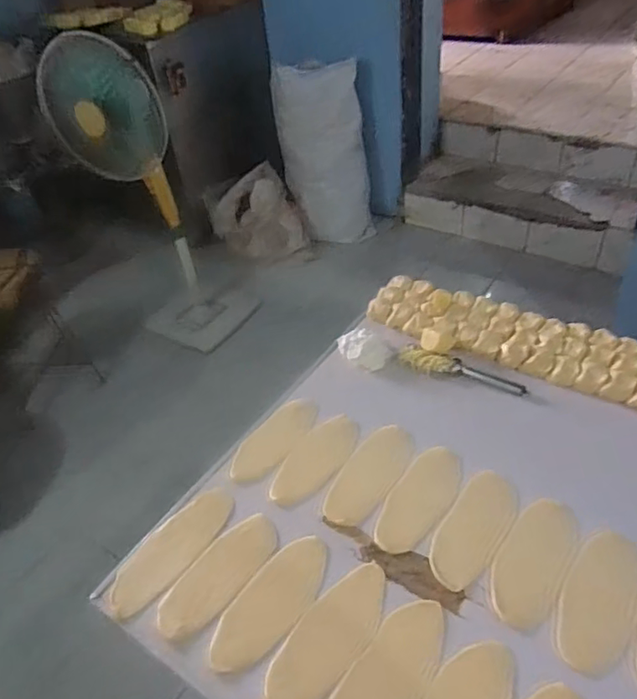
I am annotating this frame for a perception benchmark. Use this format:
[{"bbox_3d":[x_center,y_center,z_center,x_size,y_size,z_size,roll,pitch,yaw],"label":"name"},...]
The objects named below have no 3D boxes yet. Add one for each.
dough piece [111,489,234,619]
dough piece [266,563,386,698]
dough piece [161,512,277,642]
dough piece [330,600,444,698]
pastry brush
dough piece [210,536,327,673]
[{"bbox_3d":[-0.195,0.263,0.780,0.071,0.014,0.205,23,49,30],"label":"dough piece"},{"bbox_3d":[0.016,0.326,0.662,0.076,0.011,0.190,27,51,33],"label":"dough piece"},{"bbox_3d":[-0.125,0.287,0.741,0.075,0.013,0.183,22,49,29],"label":"dough piece"},{"bbox_3d":[0.077,0.350,0.617,0.075,0.011,0.183,26,51,32],"label":"dough piece"},{"bbox_3d":[0.239,0.035,0.966,0.208,0.034,0.050,14,45,22],"label":"pastry brush"},{"bbox_3d":[-0.055,0.300,0.696,0.080,0.013,0.185,25,50,31],"label":"dough piece"}]

